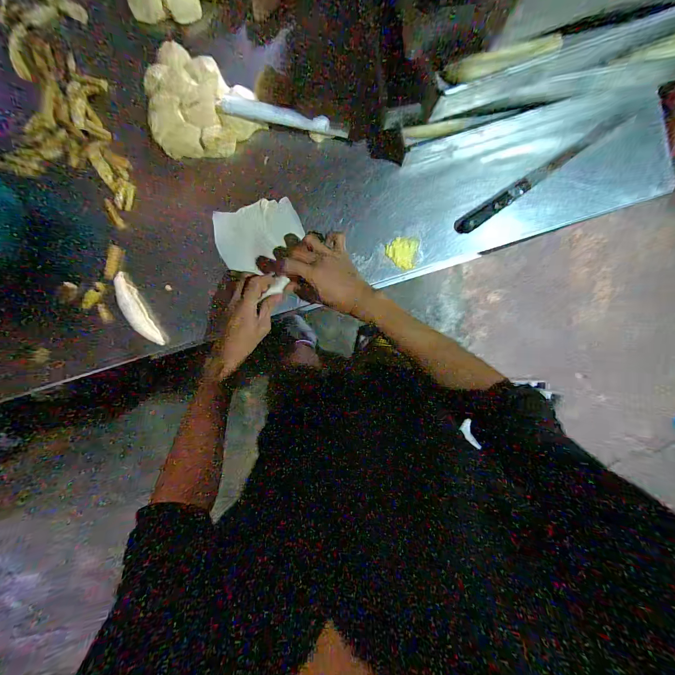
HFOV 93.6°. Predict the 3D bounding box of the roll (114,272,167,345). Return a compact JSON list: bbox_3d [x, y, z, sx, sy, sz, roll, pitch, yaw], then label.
[{"bbox_3d":[-0.332,-0.043,0.523,0.027,0.029,0.128,-25,94,4],"label":"roll"}]

